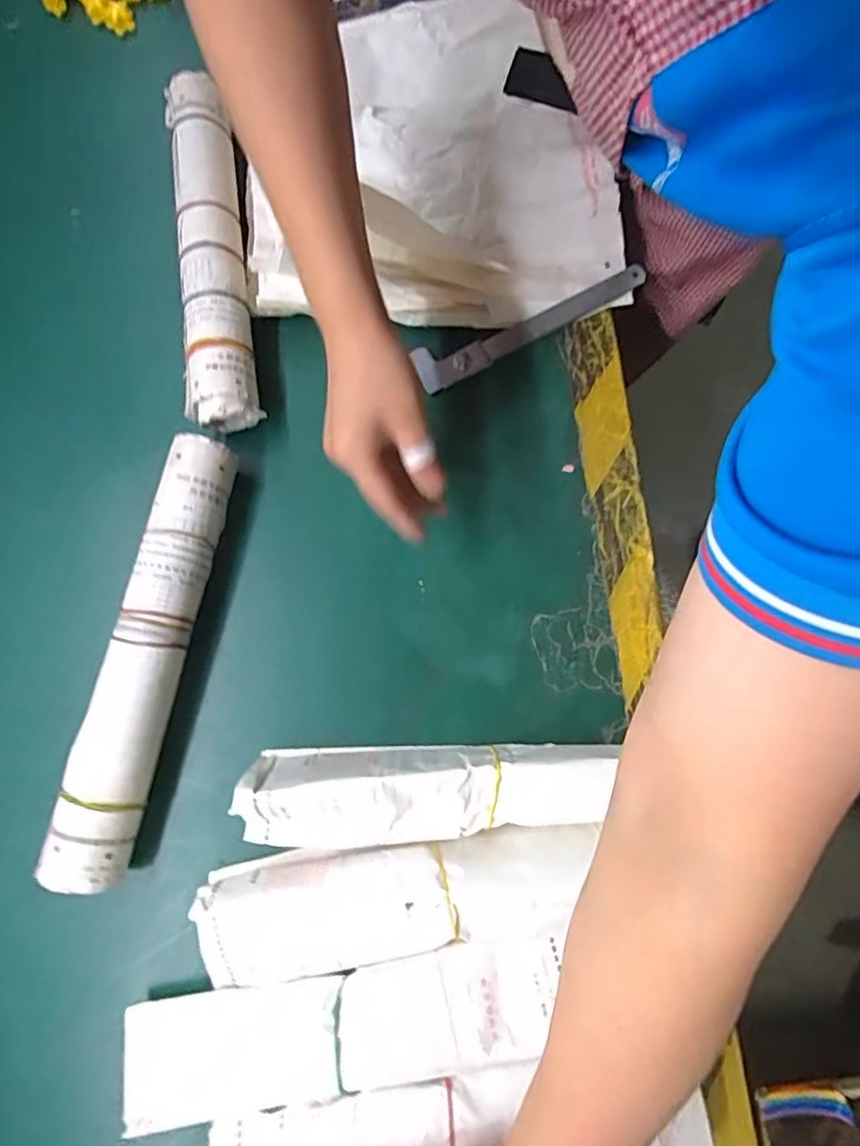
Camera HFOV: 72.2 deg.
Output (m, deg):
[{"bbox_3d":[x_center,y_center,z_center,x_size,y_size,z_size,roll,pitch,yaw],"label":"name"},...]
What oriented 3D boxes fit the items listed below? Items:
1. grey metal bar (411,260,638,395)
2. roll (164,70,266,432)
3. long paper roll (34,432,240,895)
[{"bbox_3d":[0.084,-0.203,0.486,0.205,0.013,0.035,-25,78,-5],"label":"grey metal bar"},{"bbox_3d":[-0.175,-0.252,0.484,0.052,0.053,0.294,-8,77,-1],"label":"roll"},{"bbox_3d":[-0.193,0.051,0.411,0.049,0.055,0.305,10,77,3],"label":"long paper roll"}]

